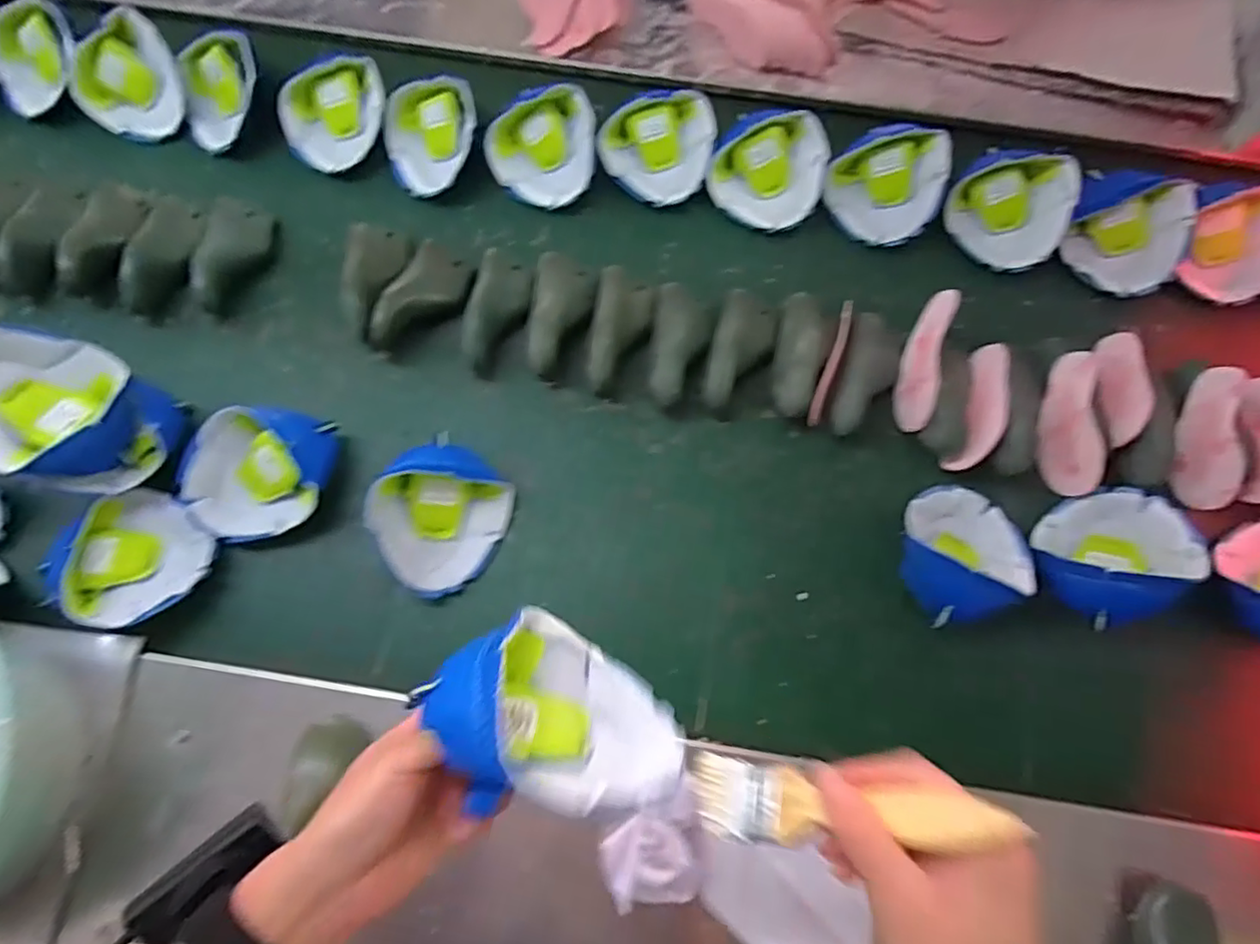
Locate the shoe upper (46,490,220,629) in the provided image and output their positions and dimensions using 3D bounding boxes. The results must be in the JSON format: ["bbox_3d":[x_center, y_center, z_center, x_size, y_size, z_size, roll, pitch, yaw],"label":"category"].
[{"bbox_3d":[-0.471,0.082,0.593,0.118,0.049,0.112,0,71,-1],"label":"shoe upper"}]

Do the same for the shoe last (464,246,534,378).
[{"bbox_3d":[-0.150,-0.183,0.698,0.069,0.052,0.148,9,71,2],"label":"shoe last"}]

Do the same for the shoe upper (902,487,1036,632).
[{"bbox_3d":[0.331,0.074,0.616,0.137,0.066,0.123,-23,74,-8],"label":"shoe upper"}]

